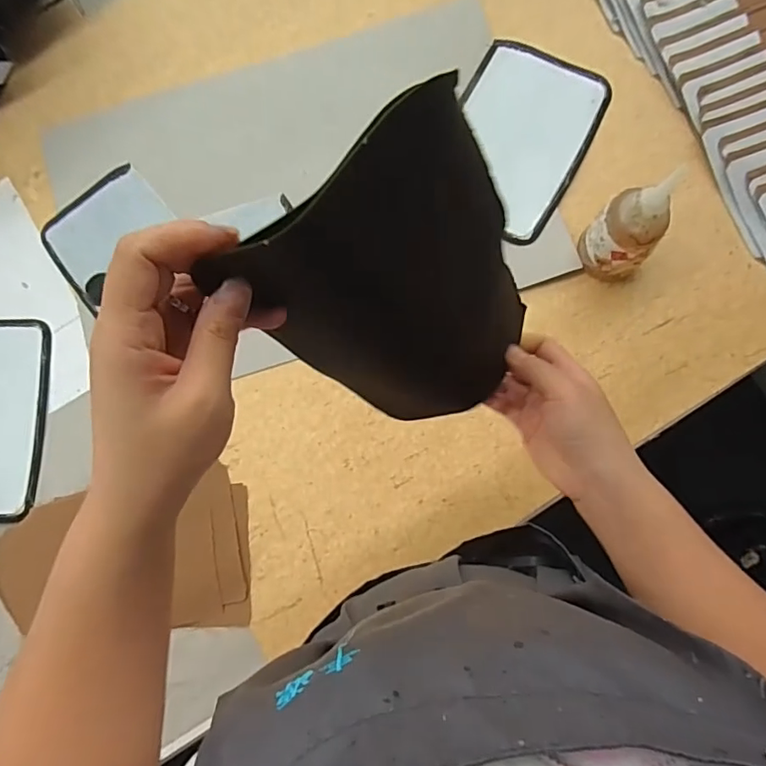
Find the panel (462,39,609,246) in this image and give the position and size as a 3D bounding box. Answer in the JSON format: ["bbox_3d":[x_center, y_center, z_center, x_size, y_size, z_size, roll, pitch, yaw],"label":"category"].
[{"bbox_3d":[0.154,-0.282,0.586,0.148,0.017,0.220,27,86,8],"label":"panel"}]

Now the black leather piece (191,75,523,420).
[{"bbox_3d":[0.018,-0.043,0.295,0.134,0.222,0.028,-35,58,9],"label":"black leather piece"}]

